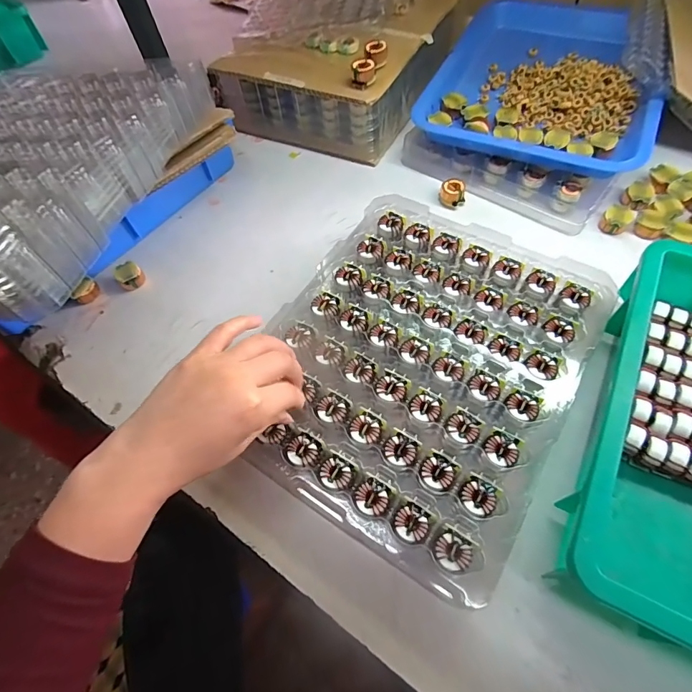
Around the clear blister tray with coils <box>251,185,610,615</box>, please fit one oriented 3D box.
[{"bbox_3d":[0.065,-0.003,0.353,0.248,0.026,0.316,29,63,17],"label":"clear blister tray with coils"}]

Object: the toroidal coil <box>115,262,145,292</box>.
[{"bbox_3d":[-0.246,-0.080,0.464,0.027,0.020,0.024,-31,63,-12],"label":"toroidal coil"}]

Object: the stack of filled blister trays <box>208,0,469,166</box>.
[{"bbox_3d":[0.013,-0.421,0.593,0.255,0.113,0.318,24,64,17],"label":"stack of filled blister trays"}]

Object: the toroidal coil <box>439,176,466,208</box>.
[{"bbox_3d":[0.127,-0.183,0.485,0.028,0.022,0.027,-2,61,4],"label":"toroidal coil"}]

